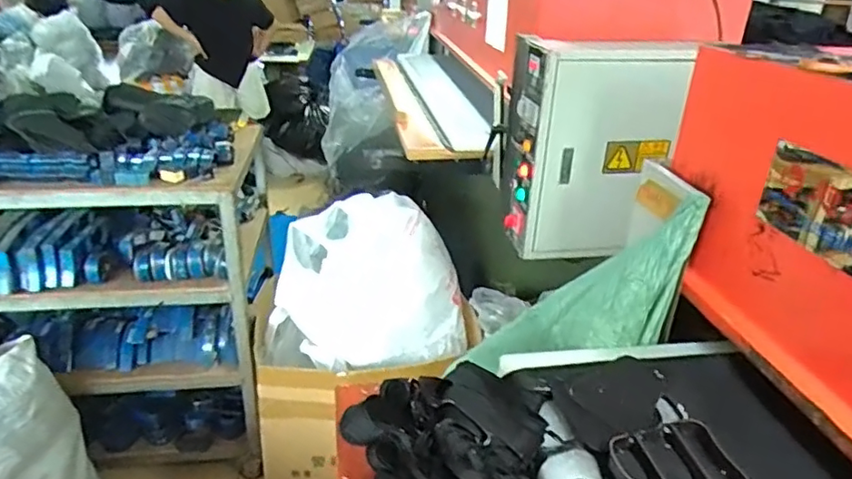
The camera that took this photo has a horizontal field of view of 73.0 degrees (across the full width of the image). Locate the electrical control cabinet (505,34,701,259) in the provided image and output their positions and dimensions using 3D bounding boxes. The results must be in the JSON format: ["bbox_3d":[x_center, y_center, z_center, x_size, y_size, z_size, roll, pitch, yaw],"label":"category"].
[{"bbox_3d":[0.390,-0.212,1.390,0.365,0.507,0.177,-1,25,-3],"label":"electrical control cabinet"}]

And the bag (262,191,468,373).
[{"bbox_3d":[-0.179,0.129,1.692,0.570,0.356,0.461,1,25,2],"label":"bag"}]

